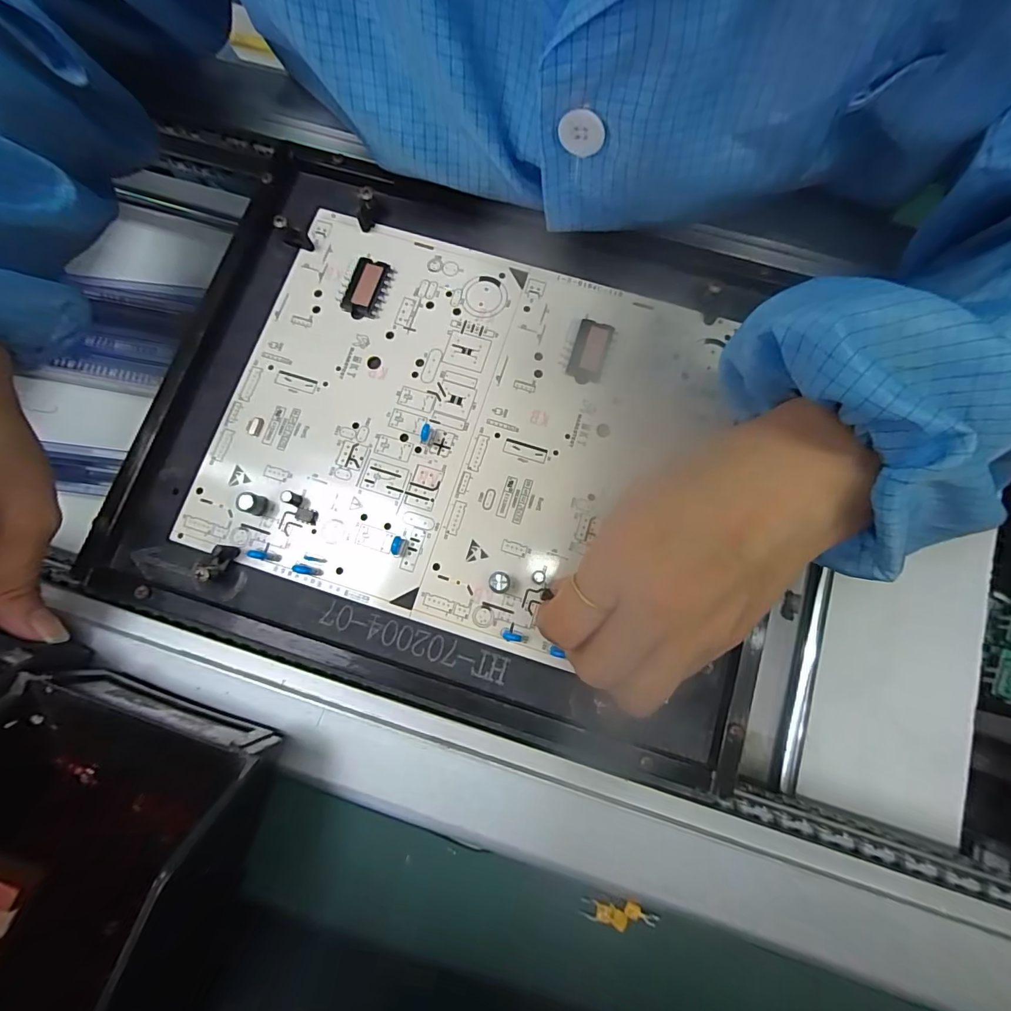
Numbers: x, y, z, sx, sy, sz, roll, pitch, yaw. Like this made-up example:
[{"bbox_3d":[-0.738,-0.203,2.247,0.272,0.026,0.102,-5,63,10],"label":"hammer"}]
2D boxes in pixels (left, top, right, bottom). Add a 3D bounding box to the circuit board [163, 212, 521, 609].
[{"bbox_3d":[-0.080,-0.061,0.252,0.132,0.007,0.201,17,79,4],"label":"circuit board"}]

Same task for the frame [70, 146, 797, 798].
[{"bbox_3d":[-0.024,-0.038,0.247,0.314,0.014,0.278,14,79,3],"label":"frame"}]

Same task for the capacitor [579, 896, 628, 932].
[{"bbox_3d":[0.043,0.179,0.204,0.020,0.004,0.007,8,78,16],"label":"capacitor"}]

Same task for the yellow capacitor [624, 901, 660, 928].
[{"bbox_3d":[0.059,0.178,0.202,0.014,0.004,0.006,14,78,16],"label":"yellow capacitor"}]

